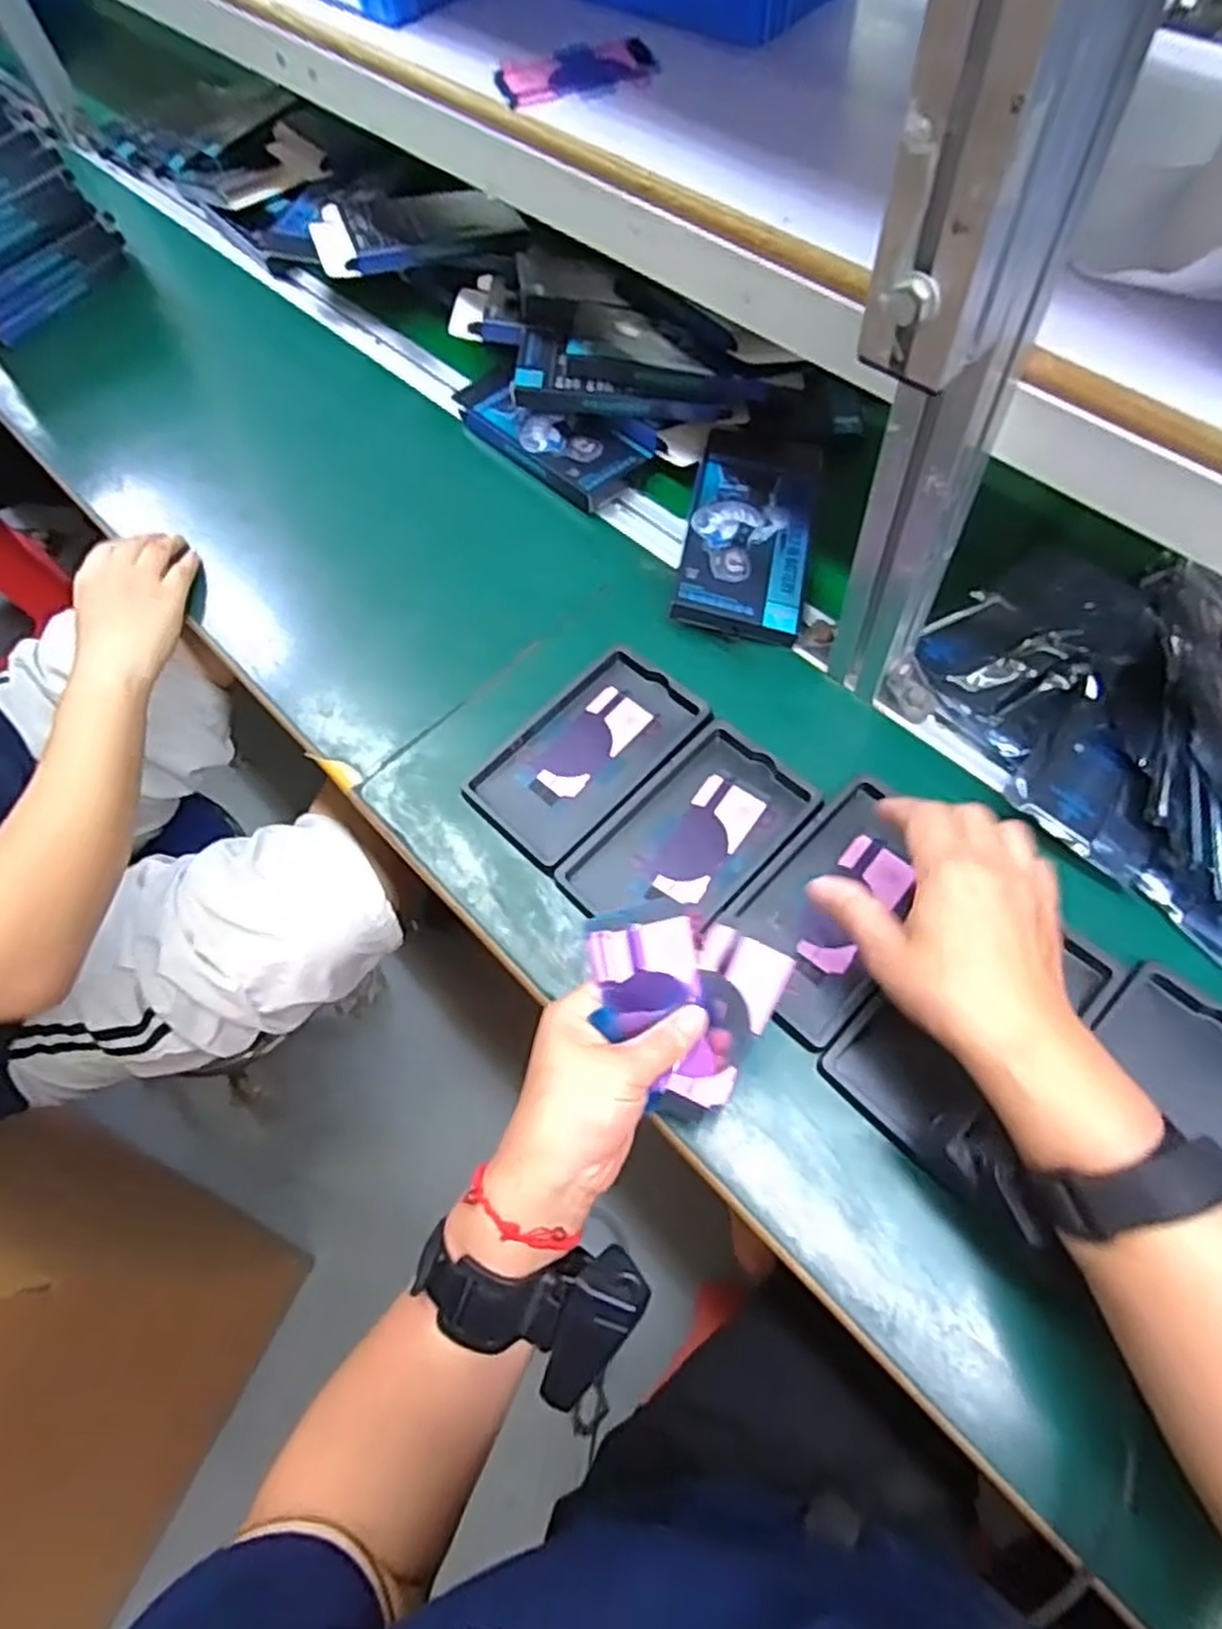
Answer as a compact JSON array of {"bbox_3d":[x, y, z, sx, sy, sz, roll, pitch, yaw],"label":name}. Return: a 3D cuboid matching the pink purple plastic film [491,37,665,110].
[{"bbox_3d":[-0.021,-0.467,0.486,0.098,0.004,0.055,-16,69,-4],"label":"pink purple plastic film"}]

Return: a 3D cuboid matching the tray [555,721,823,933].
[{"bbox_3d":[0.052,0.016,0.497,0.094,0.011,0.154,40,72,20],"label":"tray"}]

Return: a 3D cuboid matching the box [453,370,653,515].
[{"bbox_3d":[-0.058,-0.329,0.666,0.077,0.020,0.187,-43,68,-16],"label":"box"}]

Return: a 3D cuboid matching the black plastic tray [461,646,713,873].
[{"bbox_3d":[-0.018,-0.043,0.527,0.100,0.016,0.154,40,72,20],"label":"black plastic tray"}]

